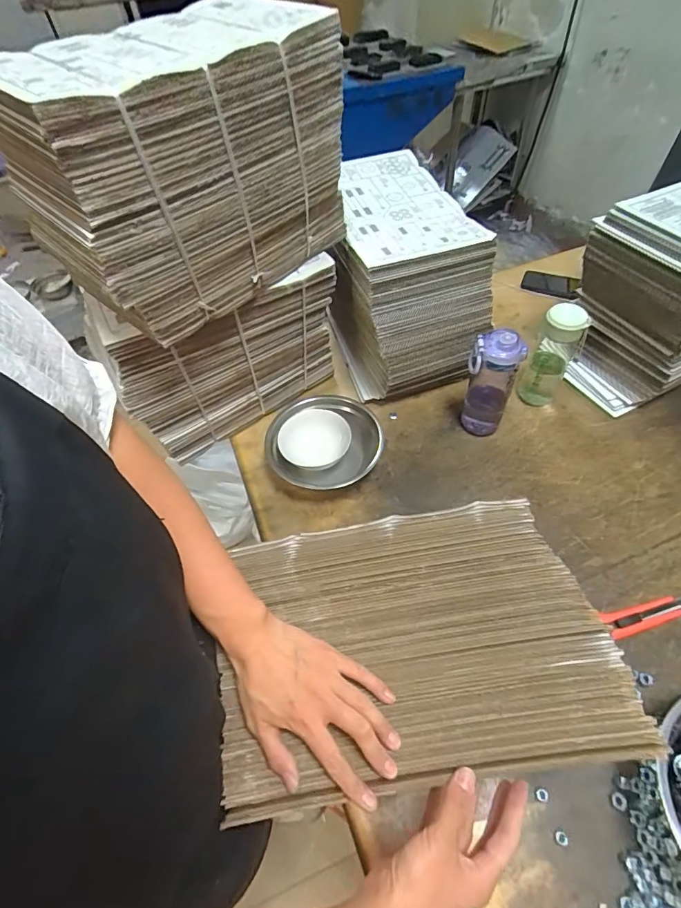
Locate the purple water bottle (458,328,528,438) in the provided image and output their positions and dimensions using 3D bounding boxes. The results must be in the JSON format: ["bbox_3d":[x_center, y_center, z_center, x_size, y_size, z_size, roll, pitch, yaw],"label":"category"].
[{"bbox_3d":[0.271,-0.129,0.798,0.075,0.212,0.077,-2,53,2],"label":"purple water bottle"}]

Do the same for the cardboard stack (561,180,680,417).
[{"bbox_3d":[0.666,-0.316,0.851,0.442,0.301,0.240,-25,56,-14],"label":"cardboard stack"}]

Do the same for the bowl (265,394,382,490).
[{"bbox_3d":[-0.027,-0.014,0.819,0.197,0.073,0.201,-2,53,2],"label":"bowl"}]

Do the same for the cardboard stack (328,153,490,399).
[{"bbox_3d":[0.106,-0.356,0.916,0.253,0.303,0.428,-12,54,-5],"label":"cardboard stack"}]

